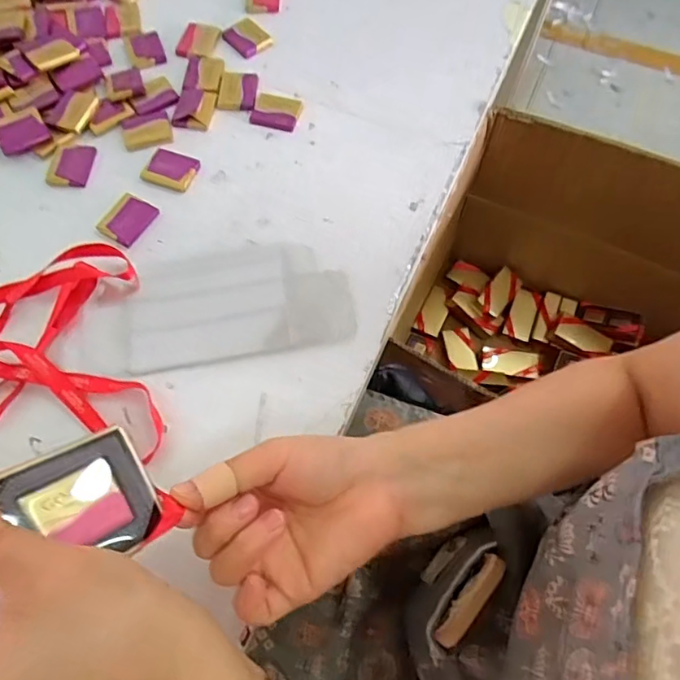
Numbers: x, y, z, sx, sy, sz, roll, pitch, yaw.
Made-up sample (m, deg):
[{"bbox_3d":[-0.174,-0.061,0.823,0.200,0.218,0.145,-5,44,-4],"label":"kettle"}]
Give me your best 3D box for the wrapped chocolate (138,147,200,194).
[{"bbox_3d":[-0.137,-0.139,0.446,0.040,0.005,0.033,16,67,7],"label":"wrapped chocolate"}]

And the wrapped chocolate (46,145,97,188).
[{"bbox_3d":[-0.220,-0.144,0.451,0.033,0.004,0.042,5,66,2],"label":"wrapped chocolate"}]

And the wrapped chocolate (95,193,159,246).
[{"bbox_3d":[-0.164,-0.095,0.427,0.033,0.005,0.040,27,69,11],"label":"wrapped chocolate"}]

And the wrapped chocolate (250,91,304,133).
[{"bbox_3d":[-0.055,-0.196,0.470,0.042,0.007,0.038,15,67,6],"label":"wrapped chocolate"}]

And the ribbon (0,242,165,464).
[{"bbox_3d":[-0.203,0.018,0.373,0.138,0.018,0.162,-16,67,-7],"label":"ribbon"}]

